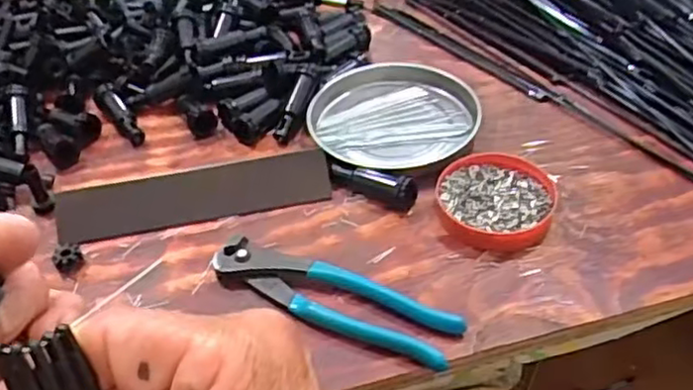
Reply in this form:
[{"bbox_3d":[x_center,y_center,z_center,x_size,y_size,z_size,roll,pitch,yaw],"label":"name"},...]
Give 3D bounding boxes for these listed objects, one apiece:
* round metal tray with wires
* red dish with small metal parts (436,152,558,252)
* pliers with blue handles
[{"bbox_3d":[0.038,-0.065,0.571,0.135,0.021,0.109,13,49,19],"label":"round metal tray with wires"},{"bbox_3d":[0.105,0.003,0.494,0.079,0.018,0.080,-4,45,4],"label":"red dish with small metal parts"},{"bbox_3d":[-0.009,0.065,0.441,0.164,0.013,0.040,18,50,23],"label":"pliers with blue handles"}]

